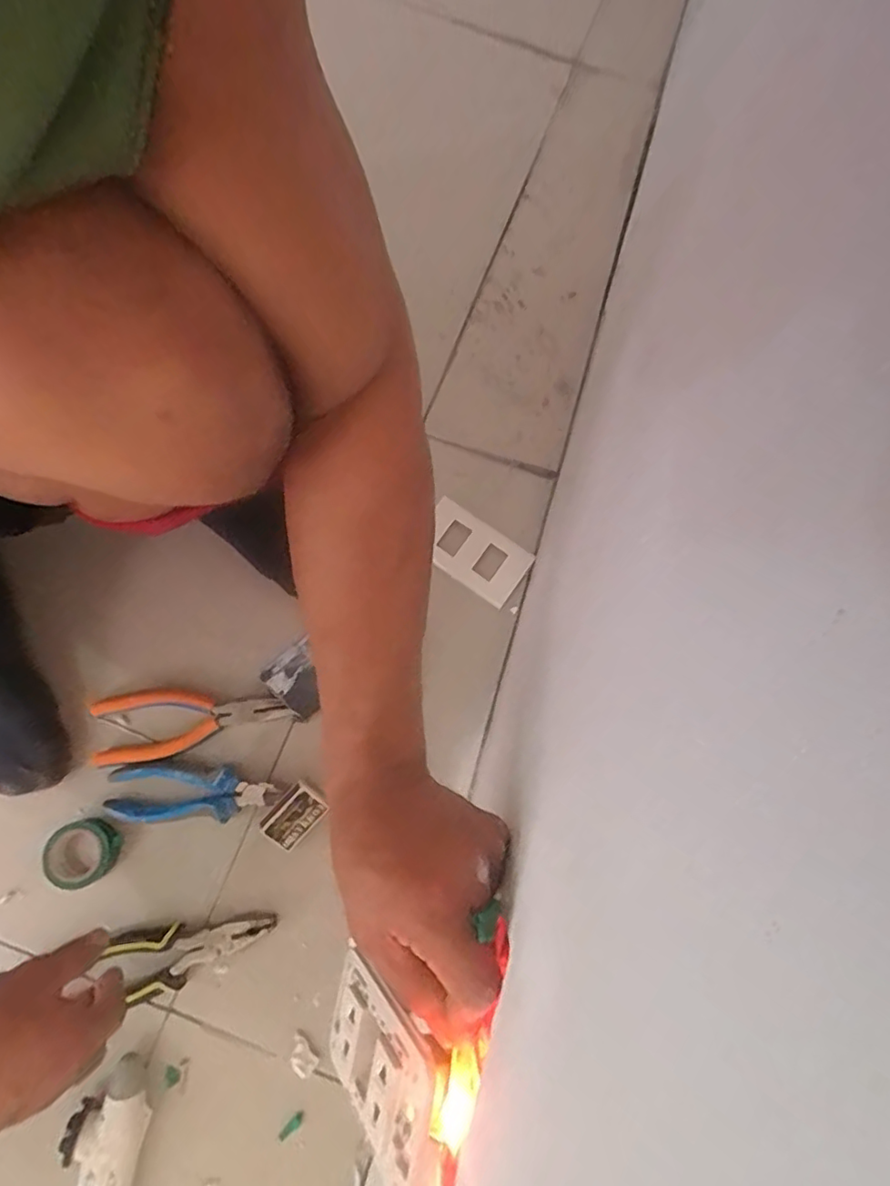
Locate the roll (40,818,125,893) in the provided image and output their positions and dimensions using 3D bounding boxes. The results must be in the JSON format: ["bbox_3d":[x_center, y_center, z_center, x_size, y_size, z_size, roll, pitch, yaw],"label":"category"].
[{"bbox_3d":[-0.324,0.232,0.509,0.054,0.026,0.053,1,77,-3],"label":"roll"}]

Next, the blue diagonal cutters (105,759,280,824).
[{"bbox_3d":[-0.229,0.181,0.522,0.144,0.029,0.051,2,77,-2],"label":"blue diagonal cutters"}]

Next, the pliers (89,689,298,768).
[{"bbox_3d":[-0.239,0.120,0.538,0.179,0.013,0.064,-7,77,-4],"label":"pliers"}]

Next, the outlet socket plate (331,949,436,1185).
[{"bbox_3d":[-0.039,0.240,0.295,0.011,0.105,0.062,17,79,-28],"label":"outlet socket plate"}]

